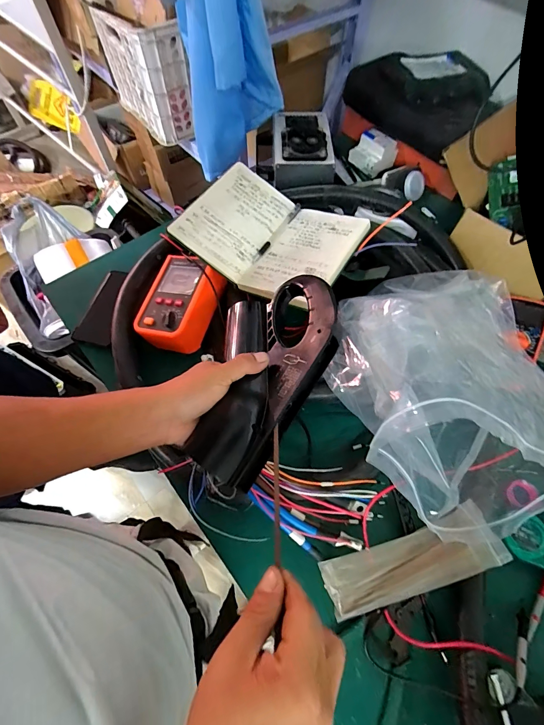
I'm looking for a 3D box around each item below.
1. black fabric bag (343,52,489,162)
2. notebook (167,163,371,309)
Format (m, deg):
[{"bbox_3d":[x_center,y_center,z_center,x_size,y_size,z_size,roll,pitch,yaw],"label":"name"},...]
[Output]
[{"bbox_3d":[0.310,-0.602,0.756,0.159,0.143,0.386,-15,47,-8],"label":"black fabric bag"},{"bbox_3d":[0.000,-0.218,0.565,0.271,0.048,0.210,31,67,14],"label":"notebook"}]

